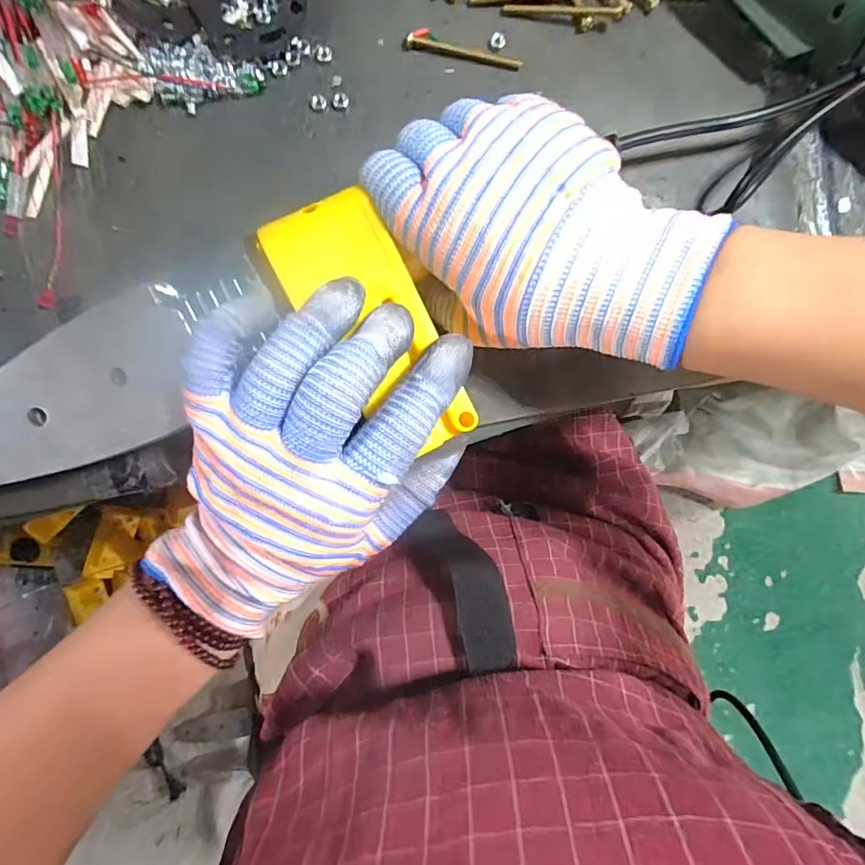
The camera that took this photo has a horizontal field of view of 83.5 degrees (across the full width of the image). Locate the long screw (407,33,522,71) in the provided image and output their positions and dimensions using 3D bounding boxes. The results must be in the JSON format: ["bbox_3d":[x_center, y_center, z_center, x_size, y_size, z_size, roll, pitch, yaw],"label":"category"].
[{"bbox_3d":[0.015,-0.187,0.238,0.057,0.004,0.006,7,92,-5],"label":"long screw"}]

